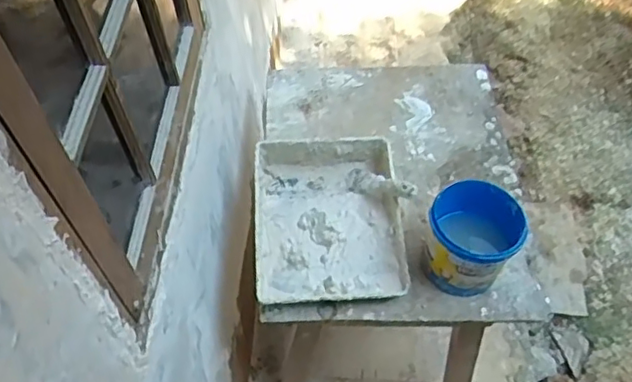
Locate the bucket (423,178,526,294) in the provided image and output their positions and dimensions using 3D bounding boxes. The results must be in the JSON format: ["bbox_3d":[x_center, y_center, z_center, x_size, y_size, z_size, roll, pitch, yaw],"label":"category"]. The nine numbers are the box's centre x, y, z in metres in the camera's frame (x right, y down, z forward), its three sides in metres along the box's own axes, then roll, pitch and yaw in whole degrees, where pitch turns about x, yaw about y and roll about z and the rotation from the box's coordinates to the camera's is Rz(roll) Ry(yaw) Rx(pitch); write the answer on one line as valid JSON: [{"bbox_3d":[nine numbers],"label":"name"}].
[{"bbox_3d":[0.287,0.094,1.121,0.155,0.169,0.151,-2,53,3],"label":"bucket"}]

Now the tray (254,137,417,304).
[{"bbox_3d":[0.027,0.060,1.218,0.289,0.103,0.357,-6,53,0],"label":"tray"}]

